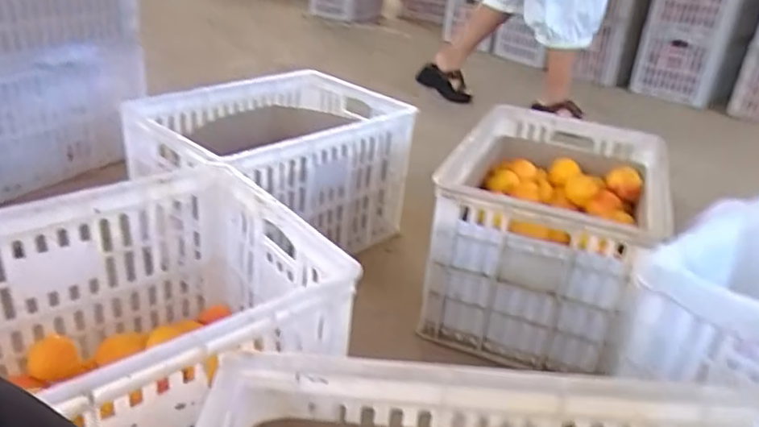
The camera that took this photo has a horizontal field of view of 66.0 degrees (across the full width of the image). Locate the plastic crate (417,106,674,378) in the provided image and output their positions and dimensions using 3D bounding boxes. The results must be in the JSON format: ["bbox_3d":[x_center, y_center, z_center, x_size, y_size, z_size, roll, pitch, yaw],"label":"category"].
[{"bbox_3d":[0.318,0.004,1.130,0.334,0.273,0.546,13,28,18],"label":"plastic crate"}]

